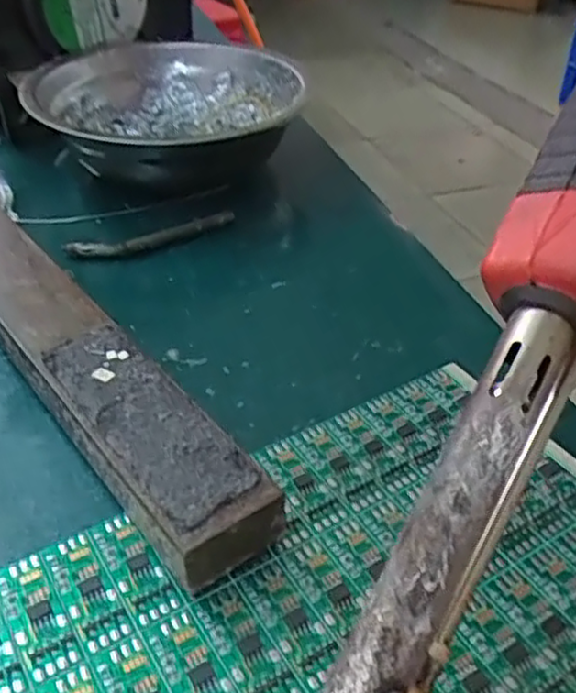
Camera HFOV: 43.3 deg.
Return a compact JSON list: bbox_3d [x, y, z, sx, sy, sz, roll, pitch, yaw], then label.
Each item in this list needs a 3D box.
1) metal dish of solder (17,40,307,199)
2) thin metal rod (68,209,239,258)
[{"bbox_3d":[-0.058,-0.109,0.343,0.117,0.037,0.119,2,39,-1],"label":"metal dish of solder"},{"bbox_3d":[-0.053,-0.043,0.290,0.068,0.008,0.010,-13,41,-18],"label":"thin metal rod"}]

